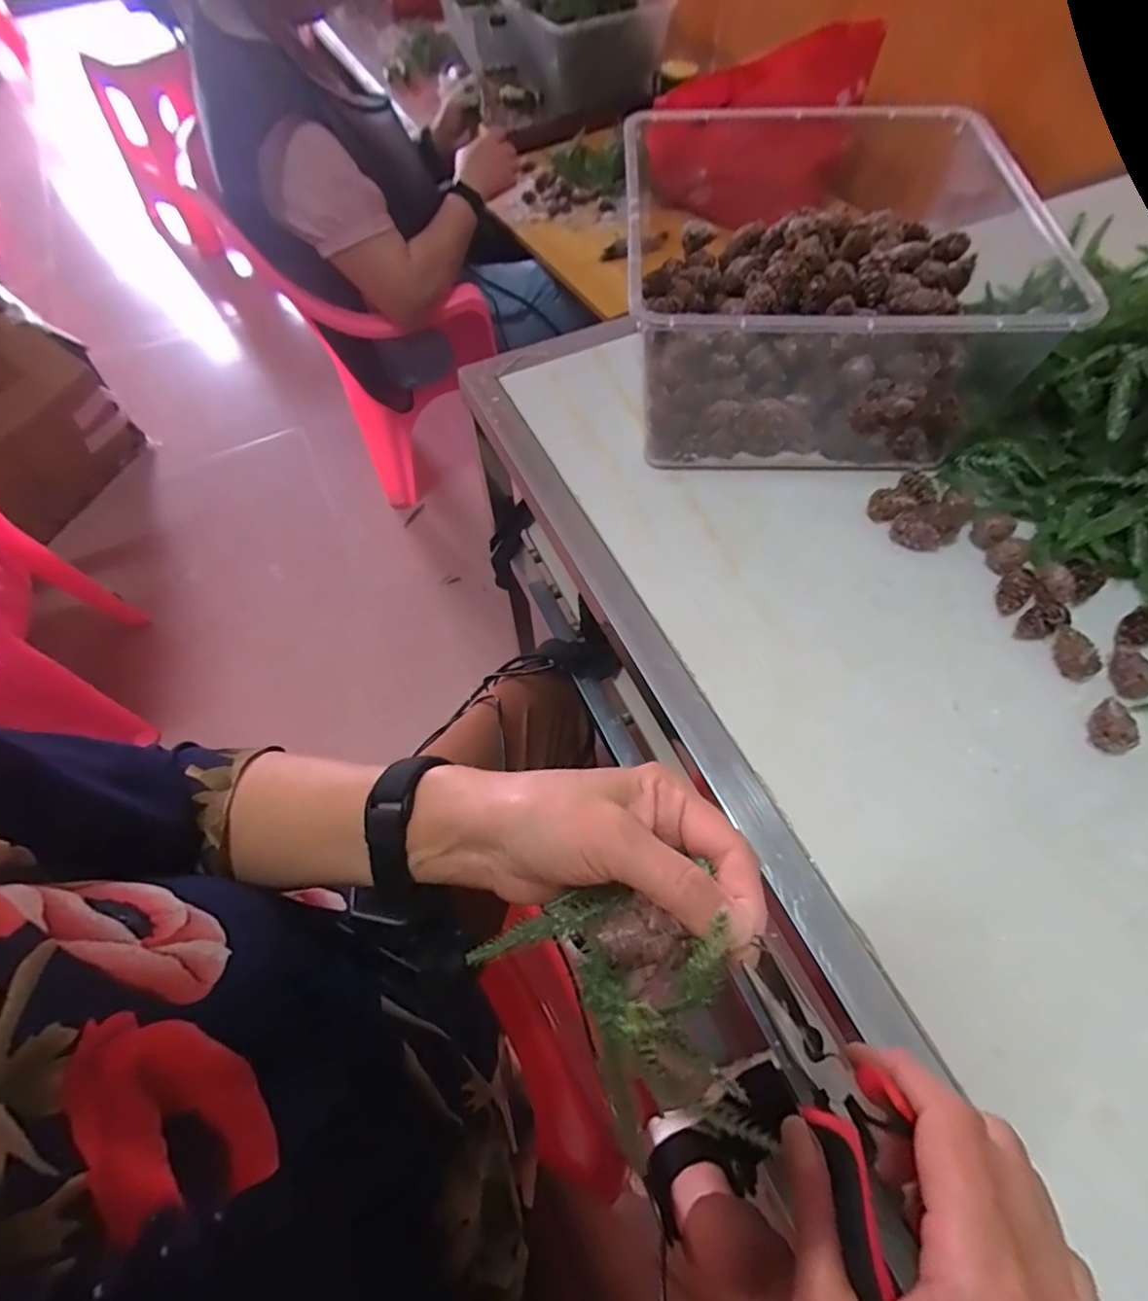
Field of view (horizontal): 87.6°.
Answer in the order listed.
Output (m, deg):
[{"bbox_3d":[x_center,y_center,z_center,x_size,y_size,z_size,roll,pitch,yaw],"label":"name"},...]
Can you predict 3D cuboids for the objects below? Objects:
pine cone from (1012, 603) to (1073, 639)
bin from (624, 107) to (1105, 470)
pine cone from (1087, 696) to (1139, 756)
[{"bbox_3d":[0.326,-0.019,0.418,0.029,0.021,0.021,-27,64,-12],"label":"pine cone"},{"bbox_3d":[0.202,-0.297,0.504,0.318,0.154,0.300,1,61,3],"label":"bin"},{"bbox_3d":[0.342,0.046,0.381,0.019,0.020,0.036,23,64,14],"label":"pine cone"}]

